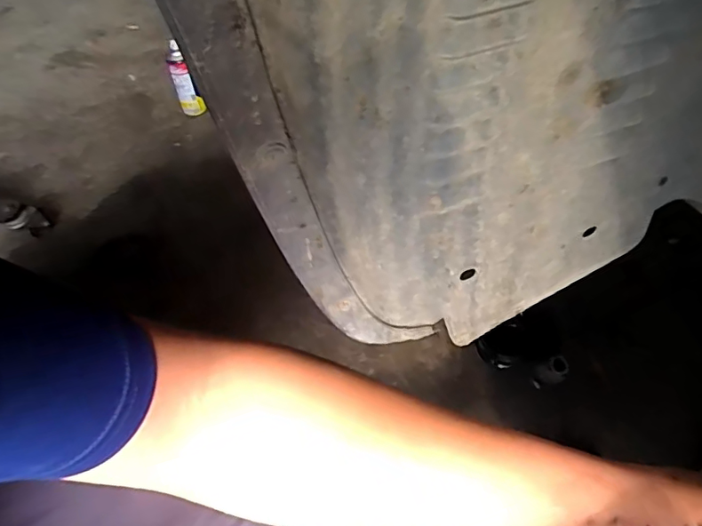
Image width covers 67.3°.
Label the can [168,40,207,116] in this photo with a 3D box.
[{"bbox_3d":[-0.387,-0.426,1.219,0.051,0.184,0.051,-20,50,-11],"label":"can"}]

